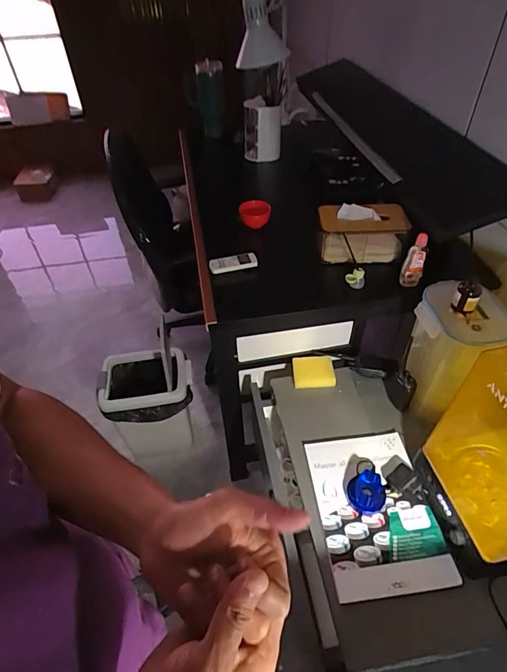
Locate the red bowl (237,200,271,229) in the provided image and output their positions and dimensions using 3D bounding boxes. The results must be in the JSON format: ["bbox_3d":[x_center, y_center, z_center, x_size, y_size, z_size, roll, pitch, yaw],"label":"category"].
[{"bbox_3d":[0.003,-0.346,1.133,0.087,0.059,0.083,-1,46,1],"label":"red bowl"}]

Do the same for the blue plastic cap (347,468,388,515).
[{"bbox_3d":[0.220,0.301,0.770,0.071,0.036,0.068,-1,46,1],"label":"blue plastic cap"}]

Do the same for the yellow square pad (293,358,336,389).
[{"bbox_3d":[0.151,0.091,1.012,0.103,0.028,0.081,-1,46,1],"label":"yellow square pad"}]

